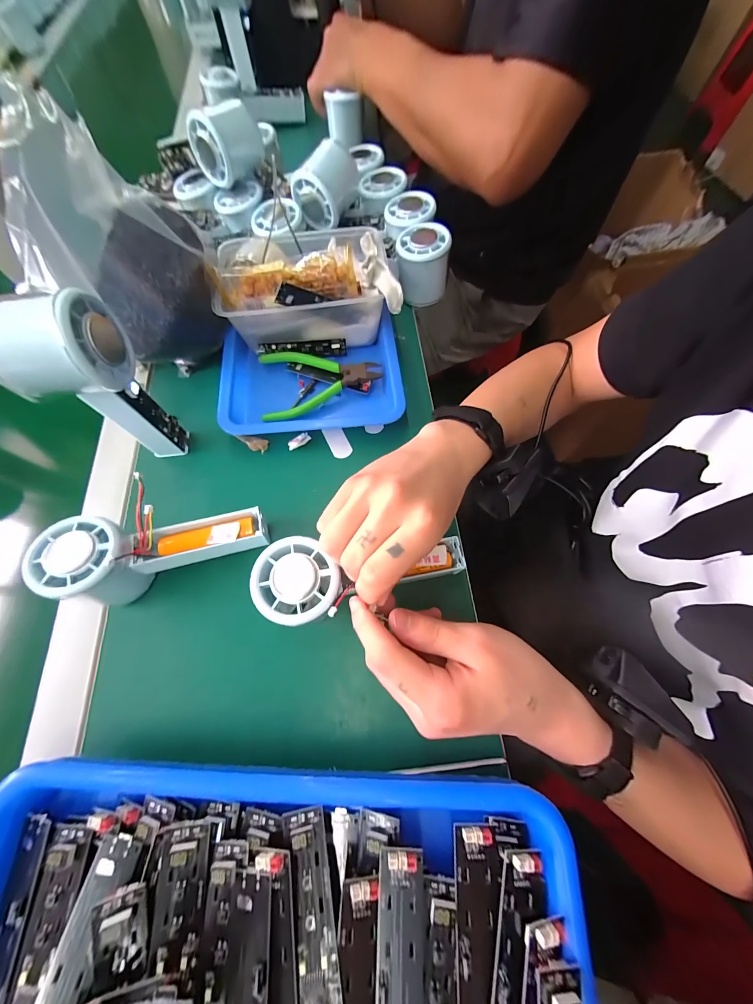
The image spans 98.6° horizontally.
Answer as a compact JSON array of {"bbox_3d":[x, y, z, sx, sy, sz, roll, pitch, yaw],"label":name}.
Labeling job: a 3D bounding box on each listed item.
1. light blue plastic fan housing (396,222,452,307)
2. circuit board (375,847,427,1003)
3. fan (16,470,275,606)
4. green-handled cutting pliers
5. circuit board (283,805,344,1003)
[{"bbox_3d":[0.050,-0.263,0.360,0.053,0.058,0.054,0,69,2],"label":"light blue plastic fan housing"},{"bbox_3d":[0.013,0.235,0.162,0.026,0.009,0.094,0,69,2],"label":"circuit board"},{"bbox_3d":[-0.166,0.033,0.256,0.147,0.048,0.068,-10,69,-16],"label":"fan"},{"bbox_3d":[-0.056,-0.122,0.328,0.120,0.016,0.074,-7,69,-1],"label":"green-handled cutting pliers"},{"bbox_3d":[-0.033,0.219,0.166,0.021,0.008,0.090,-13,69,-3],"label":"circuit board"}]

